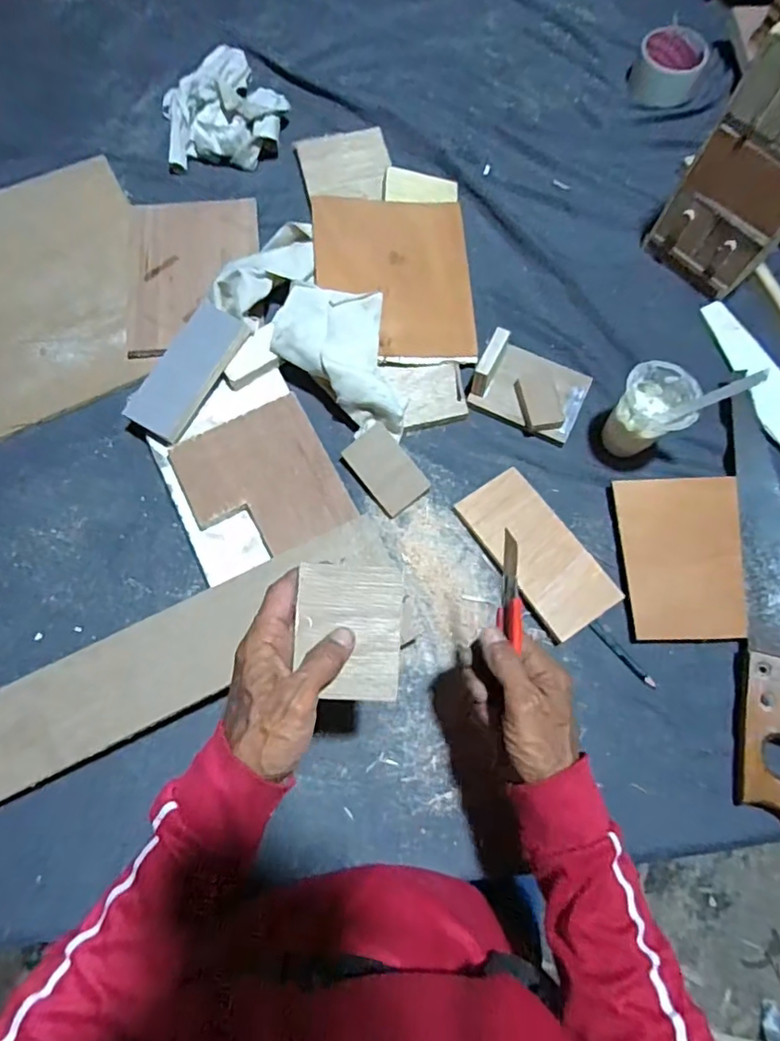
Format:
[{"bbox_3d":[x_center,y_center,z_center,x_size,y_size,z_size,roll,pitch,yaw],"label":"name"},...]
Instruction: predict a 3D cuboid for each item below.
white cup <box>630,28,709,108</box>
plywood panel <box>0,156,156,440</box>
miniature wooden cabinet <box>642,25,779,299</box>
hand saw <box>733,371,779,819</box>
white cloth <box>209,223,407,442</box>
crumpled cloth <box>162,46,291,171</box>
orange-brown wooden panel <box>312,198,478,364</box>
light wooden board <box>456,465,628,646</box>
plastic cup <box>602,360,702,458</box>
[{"bbox_3d":[0.369,-0.597,0.739,0.083,0.046,0.081,0,72,0],"label":"white cup"},{"bbox_3d":[-0.403,-0.274,0.655,0.233,0.021,0.327,-24,74,-8],"label":"plywood panel"},{"bbox_3d":[0.361,-0.338,0.549,0.119,0.248,0.039,43,77,12],"label":"miniature wooden cabinet"},{"bbox_3d":[0.385,0.064,0.524,0.093,0.039,0.419,8,73,2],"label":"hand saw"},{"bbox_3d":[-0.060,-0.208,0.603,0.253,0.055,0.131,41,77,12],"label":"white cloth"},{"bbox_3d":[-0.214,-0.539,0.716,0.158,0.042,0.187,-11,73,-4],"label":"crumpled cloth"},{"bbox_3d":[0.005,-0.269,0.625,0.169,0.007,0.193,-2,82,-7],"label":"orange-brown wooden panel"},{"bbox_3d":[0.146,0.031,0.560,0.079,0.020,0.167,-33,76,-10],"label":"light wooden board"},{"bbox_3d":[0.259,-0.106,0.566,0.067,0.087,0.065,0,72,0],"label":"plastic cup"}]

